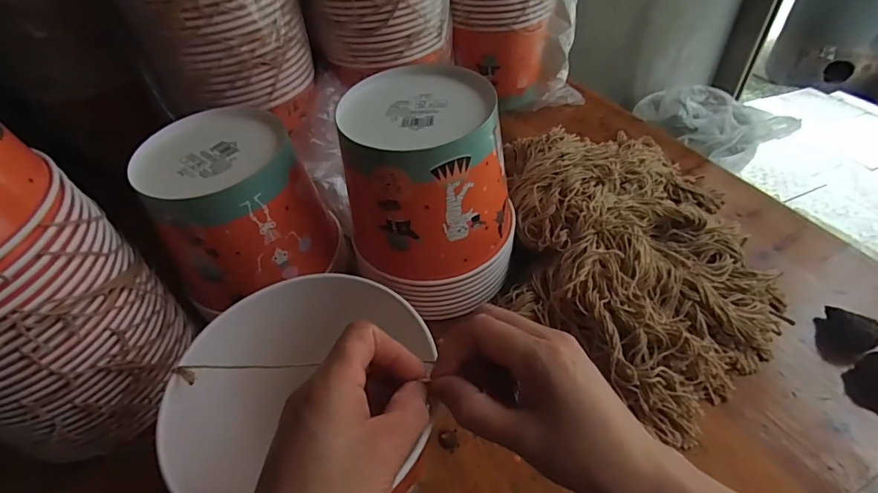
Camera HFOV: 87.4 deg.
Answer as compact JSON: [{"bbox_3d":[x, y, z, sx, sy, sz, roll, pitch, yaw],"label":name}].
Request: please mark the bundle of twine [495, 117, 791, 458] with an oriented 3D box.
[{"bbox_3d":[0.195,0.008,0.447,0.250,0.074,0.345,3,48,8],"label":"bundle of twine"}]

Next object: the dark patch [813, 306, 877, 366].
[{"bbox_3d":[0.352,0.076,0.401,0.037,0.033,0.042,-26,50,-18],"label":"dark patch"}]

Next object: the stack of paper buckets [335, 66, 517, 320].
[{"bbox_3d":[-0.010,-0.045,0.423,0.141,0.177,0.134,32,57,29],"label":"stack of paper buckets"}]

